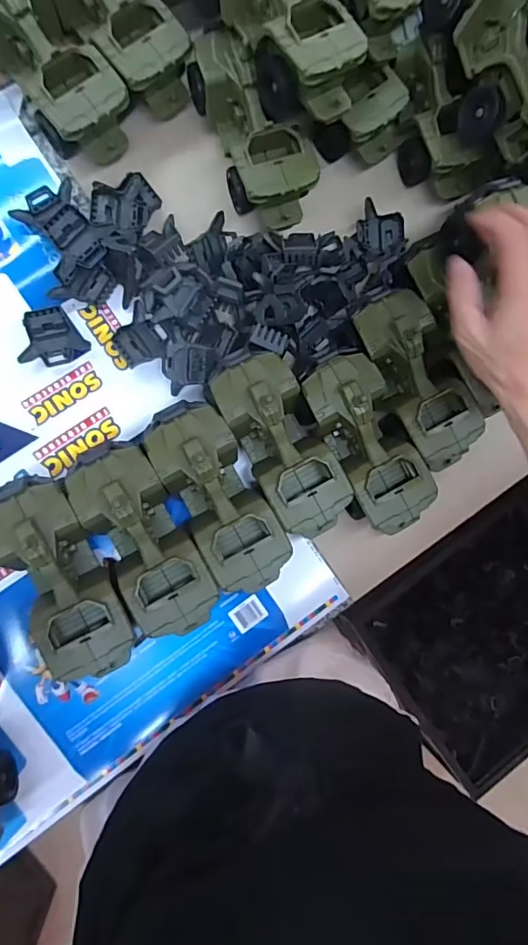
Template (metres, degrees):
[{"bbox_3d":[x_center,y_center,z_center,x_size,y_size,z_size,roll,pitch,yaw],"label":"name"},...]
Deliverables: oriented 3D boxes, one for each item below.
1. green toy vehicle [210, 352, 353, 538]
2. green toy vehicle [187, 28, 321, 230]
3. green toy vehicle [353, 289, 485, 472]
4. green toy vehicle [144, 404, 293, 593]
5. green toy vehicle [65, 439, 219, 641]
[{"bbox_3d":[0.019,-0.025,0.503,0.077,0.072,0.180,-27,92,-8],"label":"green toy vehicle"},{"bbox_3d":[-0.009,-0.346,0.512,0.079,0.073,0.185,-21,92,-9],"label":"green toy vehicle"},{"bbox_3d":[0.156,-0.094,0.523,0.082,0.068,0.177,-27,92,-8],"label":"green toy vehicle"},{"bbox_3d":[-0.045,0.025,0.493,0.079,0.073,0.181,-29,93,-8],"label":"green toy vehicle"},{"bbox_3d":[-0.115,0.062,0.484,0.081,0.076,0.188,-29,93,-8],"label":"green toy vehicle"}]

